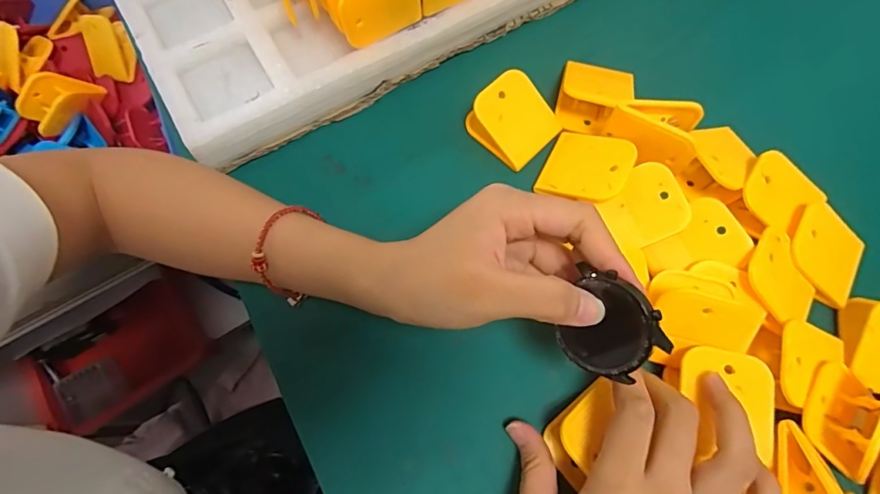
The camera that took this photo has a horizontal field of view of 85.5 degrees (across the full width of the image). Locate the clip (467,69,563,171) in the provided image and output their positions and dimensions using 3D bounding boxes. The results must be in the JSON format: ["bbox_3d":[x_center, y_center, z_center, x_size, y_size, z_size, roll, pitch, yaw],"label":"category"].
[{"bbox_3d":[0.051,-0.088,0.323,0.049,0.030,0.051,-43,75,-12],"label":"clip"}]

